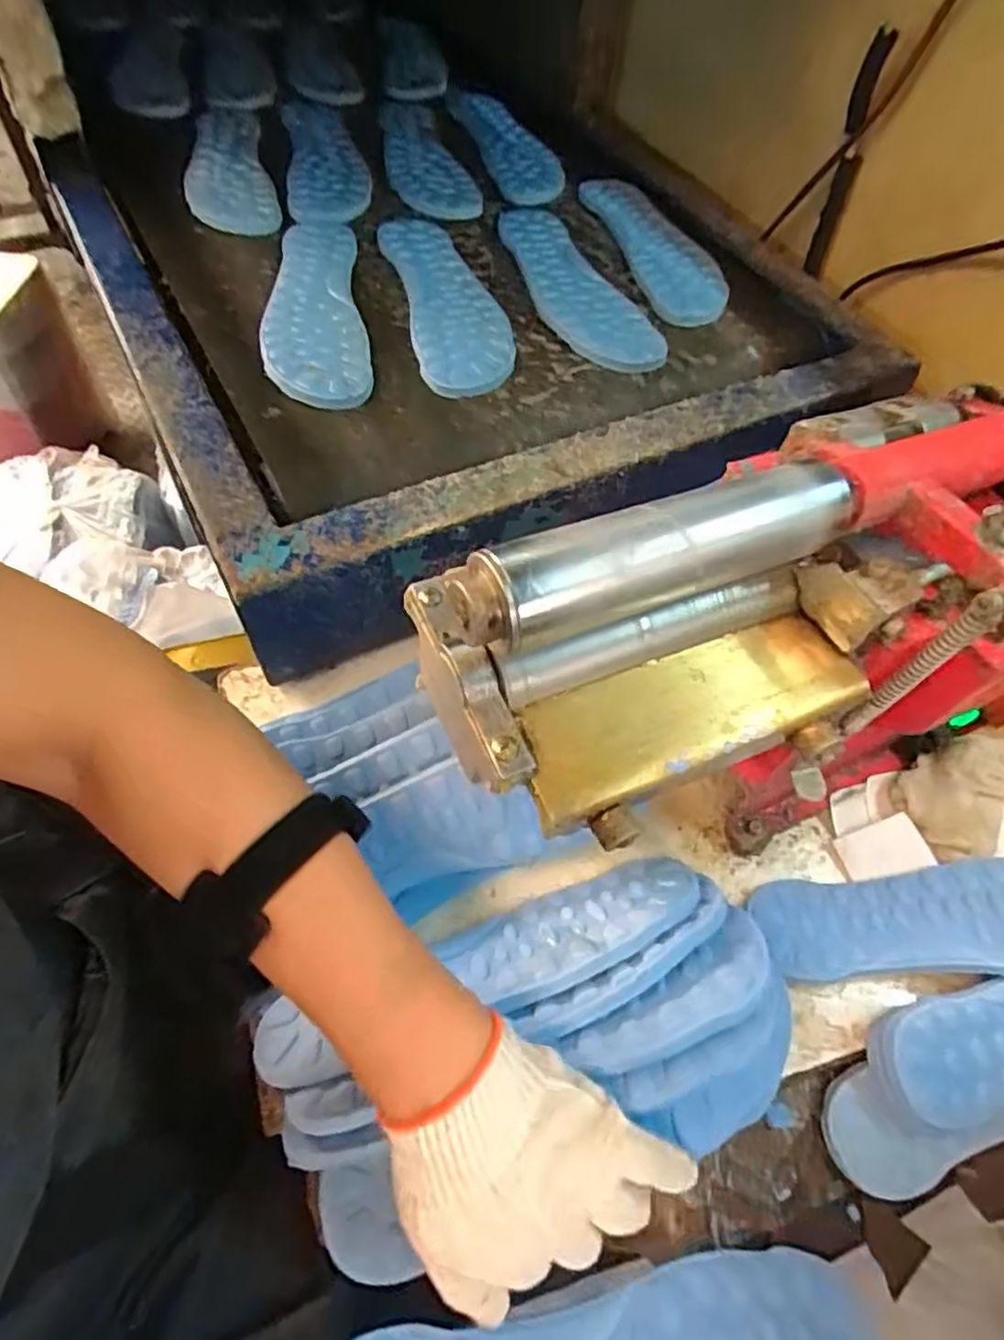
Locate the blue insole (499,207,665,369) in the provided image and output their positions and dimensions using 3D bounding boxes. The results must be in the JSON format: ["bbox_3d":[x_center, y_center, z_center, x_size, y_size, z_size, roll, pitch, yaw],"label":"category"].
[{"bbox_3d":[0.061,-0.348,0.632,0.082,0.015,0.240,-16,60,-14],"label":"blue insole"}]

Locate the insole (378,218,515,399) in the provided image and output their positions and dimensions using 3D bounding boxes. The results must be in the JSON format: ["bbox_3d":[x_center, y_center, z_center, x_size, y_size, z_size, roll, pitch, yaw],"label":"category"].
[{"bbox_3d":[-0.047,-0.315,0.597,0.081,0.012,0.240,-11,59,-11],"label":"insole"}]

